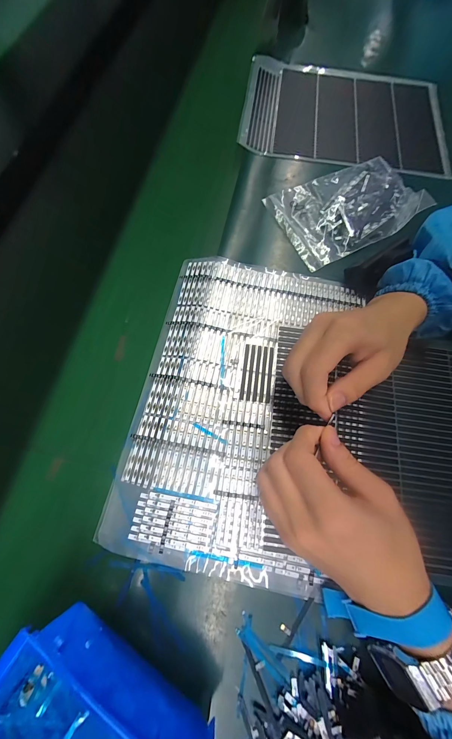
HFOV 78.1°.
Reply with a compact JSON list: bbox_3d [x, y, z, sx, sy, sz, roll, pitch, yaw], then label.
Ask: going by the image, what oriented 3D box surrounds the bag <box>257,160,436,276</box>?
[{"bbox_3d":[0.161,-0.216,0.364,0.186,0.011,0.126,-25,71,-8],"label":"bag"}]

